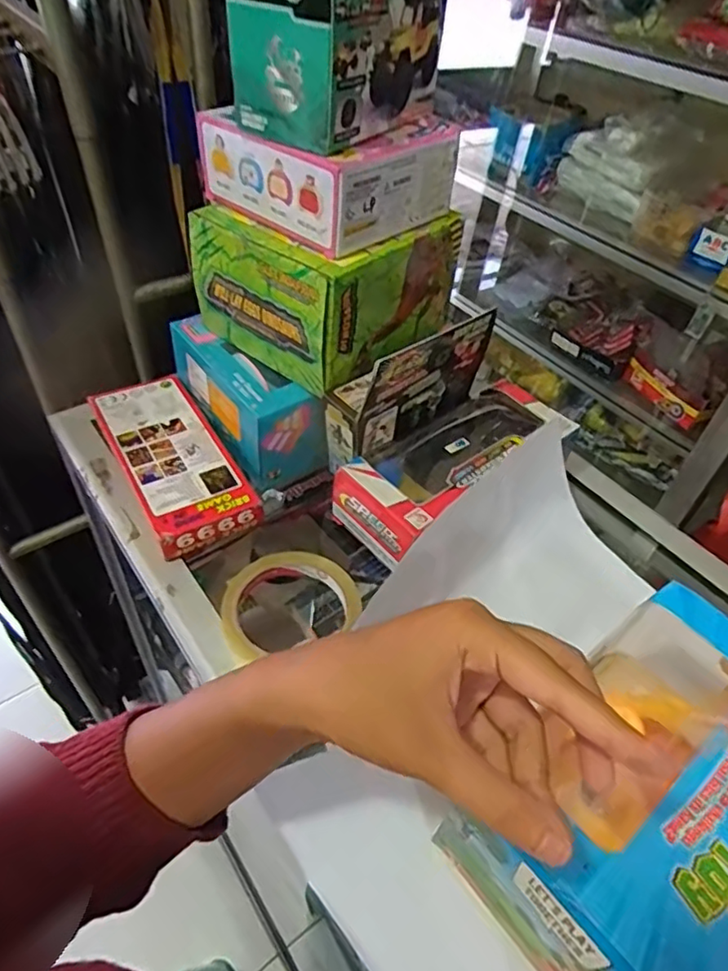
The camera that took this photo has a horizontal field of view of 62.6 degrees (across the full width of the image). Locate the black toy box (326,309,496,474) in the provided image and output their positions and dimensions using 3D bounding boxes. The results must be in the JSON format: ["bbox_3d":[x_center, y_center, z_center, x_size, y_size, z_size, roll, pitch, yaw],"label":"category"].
[{"bbox_3d":[0.037,-0.080,0.476,0.138,0.112,0.034,-30,64,-28],"label":"black toy box"}]

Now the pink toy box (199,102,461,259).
[{"bbox_3d":[-0.024,-0.239,0.446,0.128,0.062,0.137,-34,58,-31],"label":"pink toy box"}]

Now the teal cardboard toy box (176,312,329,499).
[{"bbox_3d":[-0.102,-0.078,0.521,0.069,0.086,0.153,-26,55,-26],"label":"teal cardboard toy box"}]

